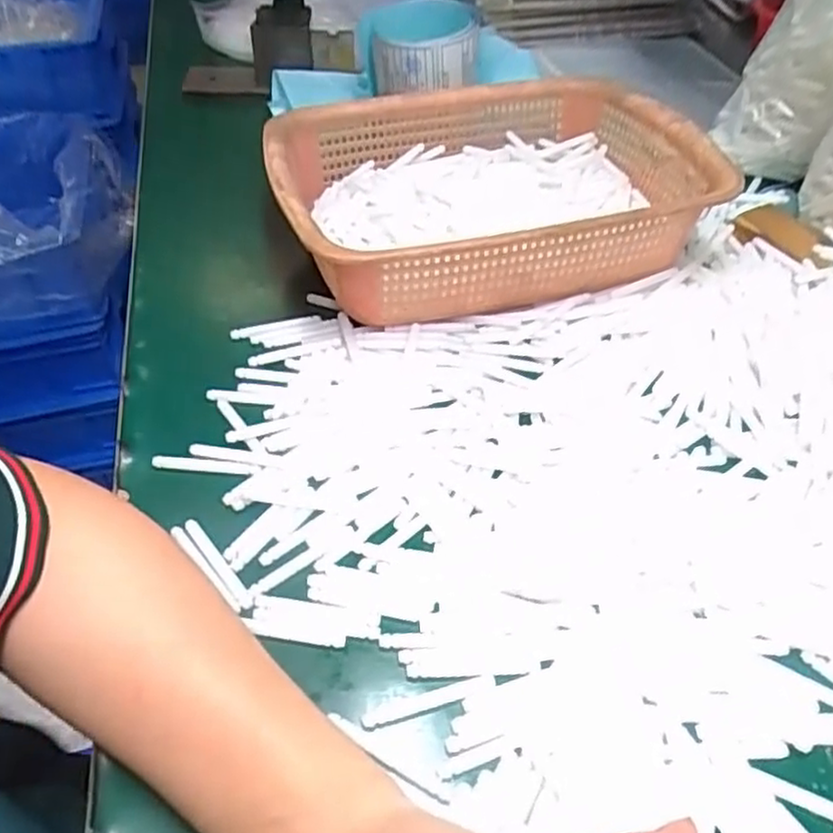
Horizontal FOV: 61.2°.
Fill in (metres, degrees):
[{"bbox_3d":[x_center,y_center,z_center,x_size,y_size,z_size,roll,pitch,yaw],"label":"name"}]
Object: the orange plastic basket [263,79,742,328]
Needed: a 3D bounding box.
[{"bbox_3d":[0.050,-0.159,0.502,0.281,0.075,0.204,-12,50,-9],"label":"orange plastic basket"}]

